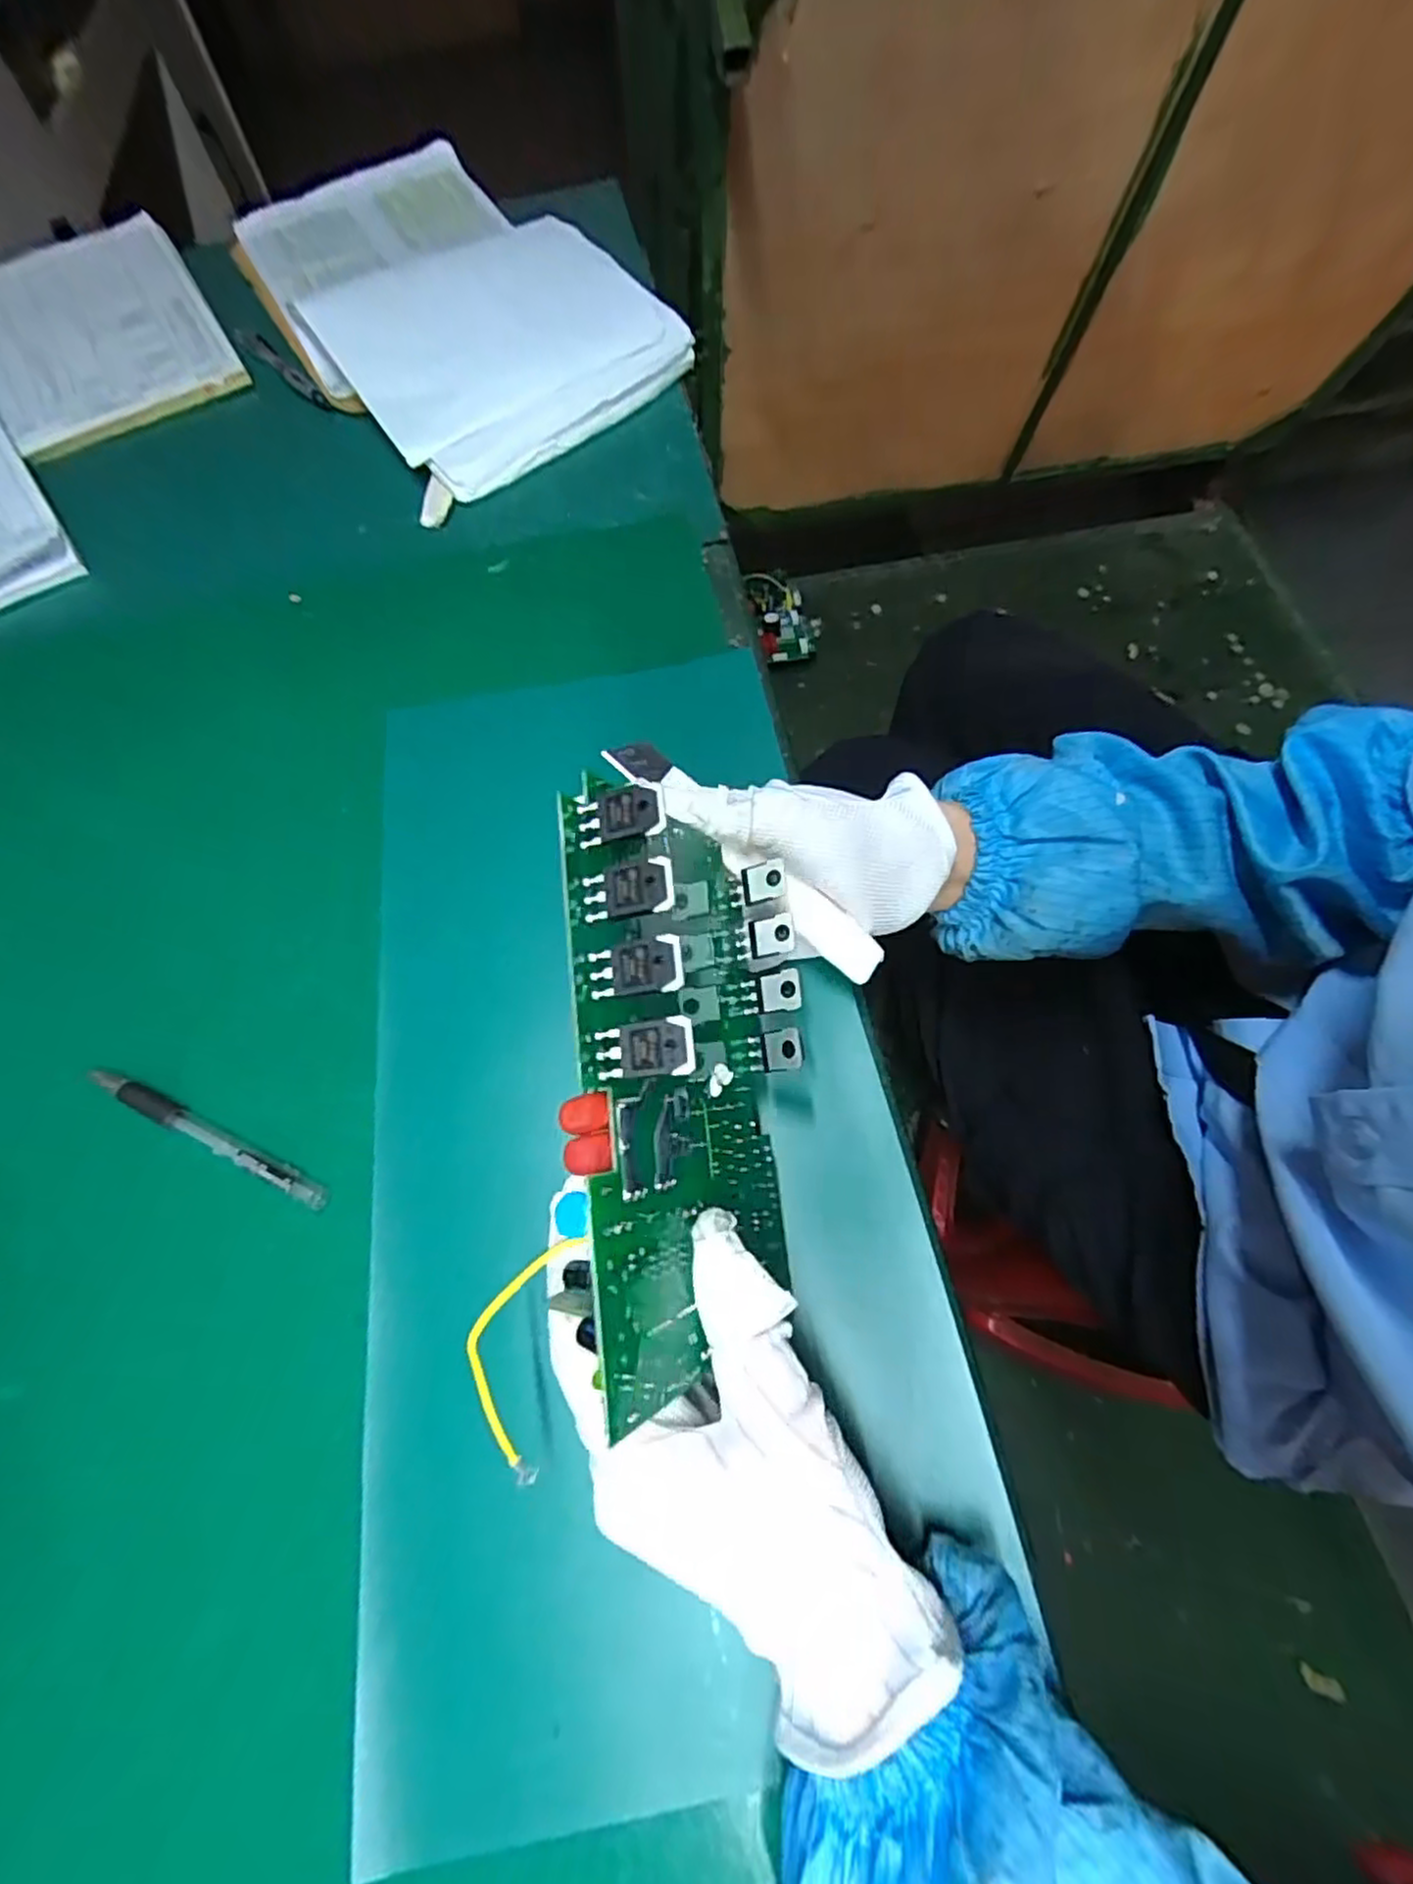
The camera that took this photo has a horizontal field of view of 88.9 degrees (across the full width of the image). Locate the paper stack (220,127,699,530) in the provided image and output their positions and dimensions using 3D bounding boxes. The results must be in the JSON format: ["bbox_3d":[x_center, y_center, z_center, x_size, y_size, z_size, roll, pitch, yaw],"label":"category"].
[{"bbox_3d":[-0.216,-0.521,0.565,0.233,0.048,0.454,-31,68,-12],"label":"paper stack"}]

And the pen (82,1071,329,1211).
[{"bbox_3d":[-0.220,0.086,0.320,0.126,0.015,0.010,23,68,11],"label":"pen"}]

